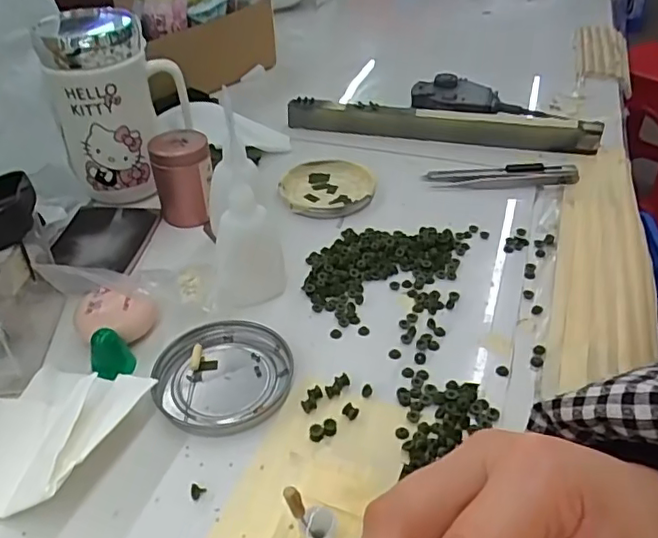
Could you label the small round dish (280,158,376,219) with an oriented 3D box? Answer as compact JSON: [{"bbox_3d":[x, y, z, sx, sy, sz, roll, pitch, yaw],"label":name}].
[{"bbox_3d":[-0.001,-0.072,0.505,0.077,0.010,0.082,0,39,0],"label":"small round dish"}]

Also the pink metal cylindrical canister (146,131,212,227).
[{"bbox_3d":[-0.114,-0.071,0.461,0.044,0.064,0.037,-11,40,-13],"label":"pink metal cylindrical canister"}]

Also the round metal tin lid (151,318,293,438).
[{"bbox_3d":[-0.061,0.062,0.342,0.078,0.011,0.075,0,39,0],"label":"round metal tin lid"}]

